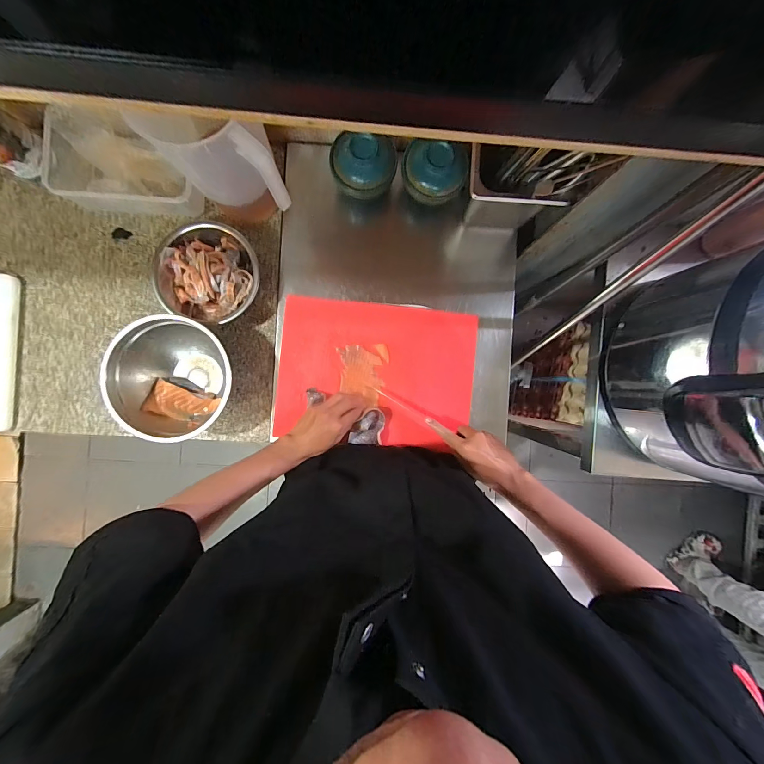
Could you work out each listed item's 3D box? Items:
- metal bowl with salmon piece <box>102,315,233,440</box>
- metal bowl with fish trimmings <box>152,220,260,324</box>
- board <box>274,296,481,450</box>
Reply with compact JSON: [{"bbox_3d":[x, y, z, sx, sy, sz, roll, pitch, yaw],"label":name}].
[{"bbox_3d":[-0.369,-0.007,0.618,0.197,0.112,0.204,0,90,-2],"label":"metal bowl with salmon piece"},{"bbox_3d":[-0.323,-0.205,0.631,0.184,0.081,0.176,0,90,-2],"label":"metal bowl with fish trimmings"},{"bbox_3d":[-0.009,-0.017,0.652,0.376,0.029,0.266,6,89,-2],"label":"board"}]

